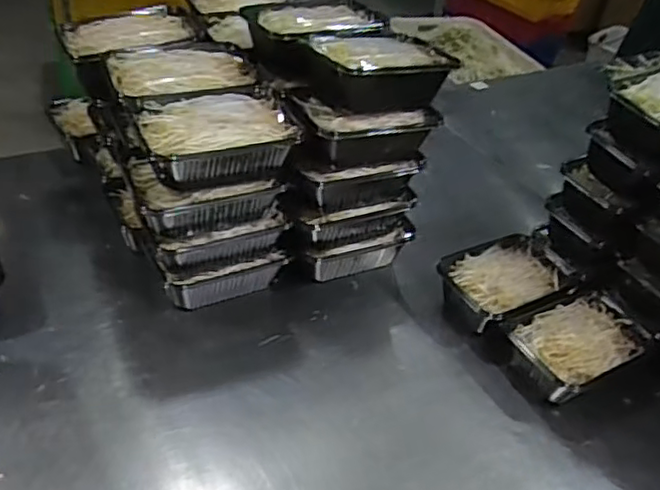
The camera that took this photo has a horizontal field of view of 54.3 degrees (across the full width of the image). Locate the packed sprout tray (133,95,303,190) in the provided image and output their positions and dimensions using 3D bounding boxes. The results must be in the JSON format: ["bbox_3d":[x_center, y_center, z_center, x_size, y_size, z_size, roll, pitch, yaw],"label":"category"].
[{"bbox_3d":[-0.130,-0.120,0.738,0.173,0.065,0.102,-10,43,-22],"label":"packed sprout tray"}]

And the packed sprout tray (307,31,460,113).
[{"bbox_3d":[0.058,-0.218,0.796,0.183,0.064,0.106,-15,45,-26],"label":"packed sprout tray"}]

